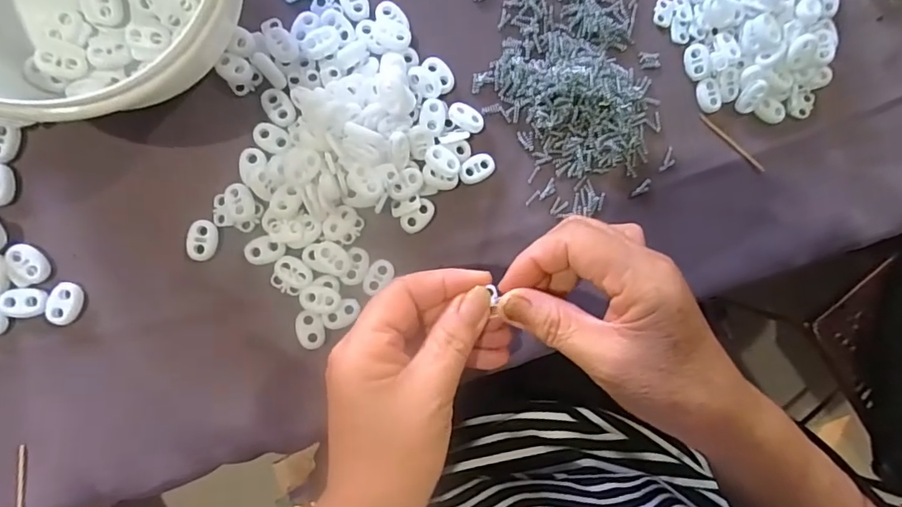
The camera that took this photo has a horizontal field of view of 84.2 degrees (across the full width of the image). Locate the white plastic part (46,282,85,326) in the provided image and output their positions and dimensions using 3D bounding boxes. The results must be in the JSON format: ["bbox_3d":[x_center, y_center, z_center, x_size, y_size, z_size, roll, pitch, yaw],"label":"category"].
[{"bbox_3d":[-0.205,0.027,0.265,0.016,0.004,0.022,6,88,-9],"label":"white plastic part"}]

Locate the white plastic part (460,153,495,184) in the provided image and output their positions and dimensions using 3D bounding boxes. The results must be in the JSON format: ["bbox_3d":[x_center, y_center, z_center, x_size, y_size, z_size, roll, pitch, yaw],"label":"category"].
[{"bbox_3d":[0.015,-0.051,0.302,0.022,0.006,0.014,-28,93,-8],"label":"white plastic part"}]

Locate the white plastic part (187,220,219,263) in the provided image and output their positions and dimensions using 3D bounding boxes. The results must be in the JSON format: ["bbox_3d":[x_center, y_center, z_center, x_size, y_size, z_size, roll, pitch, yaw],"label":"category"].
[{"bbox_3d":[-0.138,-0.007,0.275,0.016,0.004,0.023,10,87,-8],"label":"white plastic part"}]

